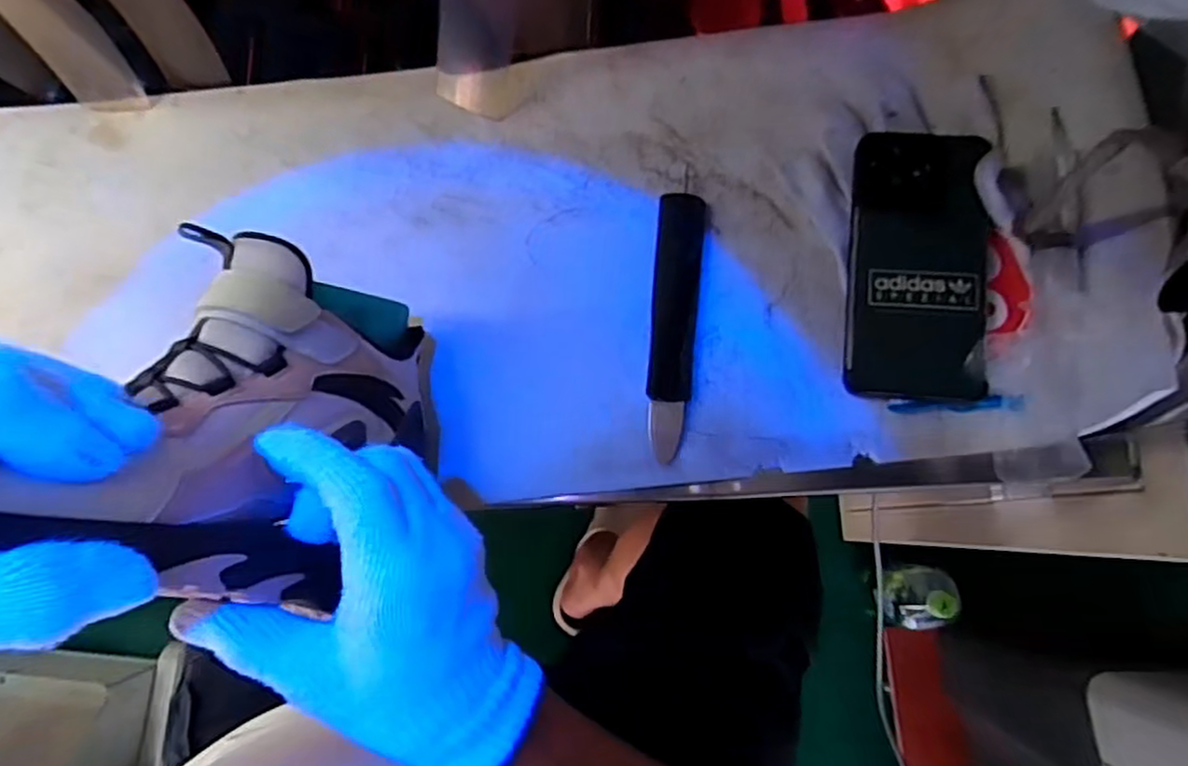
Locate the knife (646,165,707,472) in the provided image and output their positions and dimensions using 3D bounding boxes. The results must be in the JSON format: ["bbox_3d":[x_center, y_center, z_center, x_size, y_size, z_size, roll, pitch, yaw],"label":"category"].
[{"bbox_3d":[0.050,-0.040,0.435,0.029,0.010,0.171,4,79,4],"label":"knife"}]

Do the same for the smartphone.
[{"bbox_3d":[0.192,-0.072,0.420,0.075,0.014,0.160,3,81,16],"label":"smartphone"}]

